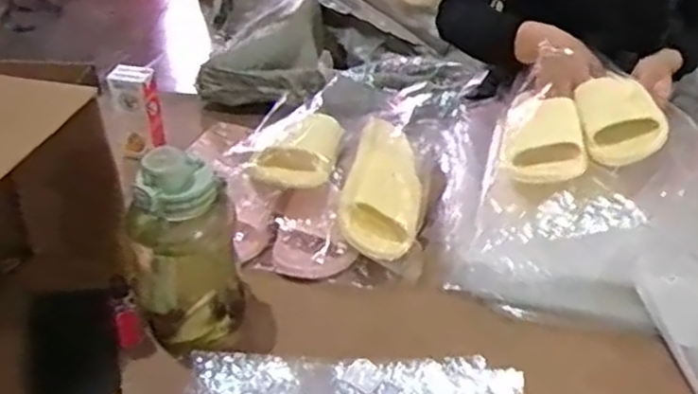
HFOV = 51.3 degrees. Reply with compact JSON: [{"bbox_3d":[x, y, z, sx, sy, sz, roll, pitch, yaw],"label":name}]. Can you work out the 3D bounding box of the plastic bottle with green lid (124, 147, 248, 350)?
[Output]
[{"bbox_3d":[-0.175,0.042,0.756,0.108,0.208,0.113,-12,38,-12],"label":"plastic bottle with green lid"}]

